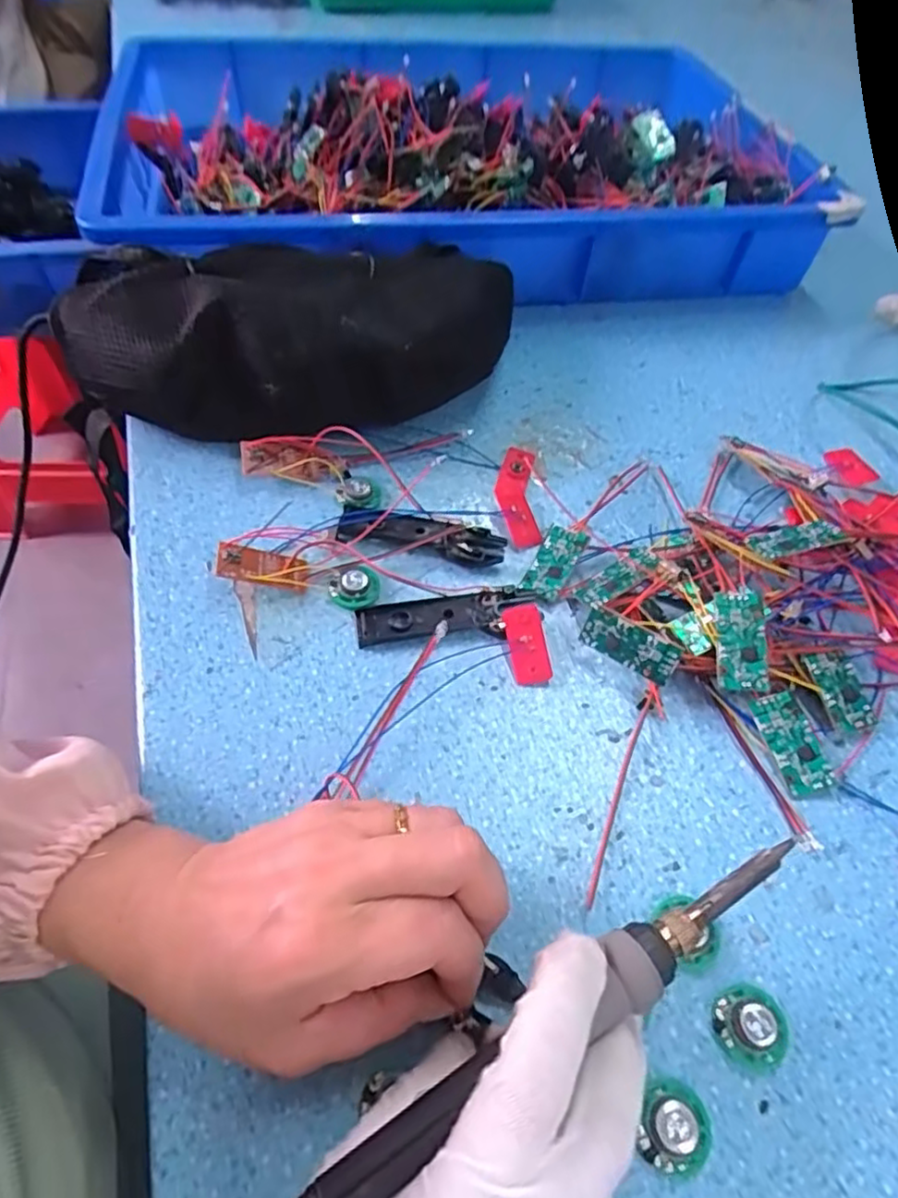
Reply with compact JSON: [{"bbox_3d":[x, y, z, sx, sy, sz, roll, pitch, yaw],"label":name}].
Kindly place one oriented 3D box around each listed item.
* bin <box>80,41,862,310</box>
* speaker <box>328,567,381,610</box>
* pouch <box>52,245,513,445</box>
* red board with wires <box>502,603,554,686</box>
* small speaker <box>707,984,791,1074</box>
[{"bbox_3d":[0.000,-0.369,0.560,0.529,0.105,0.362,-11,55,-11],"label":"bin"},{"bbox_3d":[-0.048,-0.006,0.345,0.025,0.006,0.022,-19,57,-17],"label":"speaker"},{"bbox_3d":[-0.086,-0.154,0.409,0.275,0.077,0.118,-11,55,-11],"label":"pouch"},{"bbox_3d":[0.038,0.022,0.329,0.018,0.004,0.040,-14,68,8],"label":"red board with wires"},{"bbox_3d":[0.110,0.154,0.240,0.027,0.009,0.026,-16,56,-14],"label":"small speaker"}]

